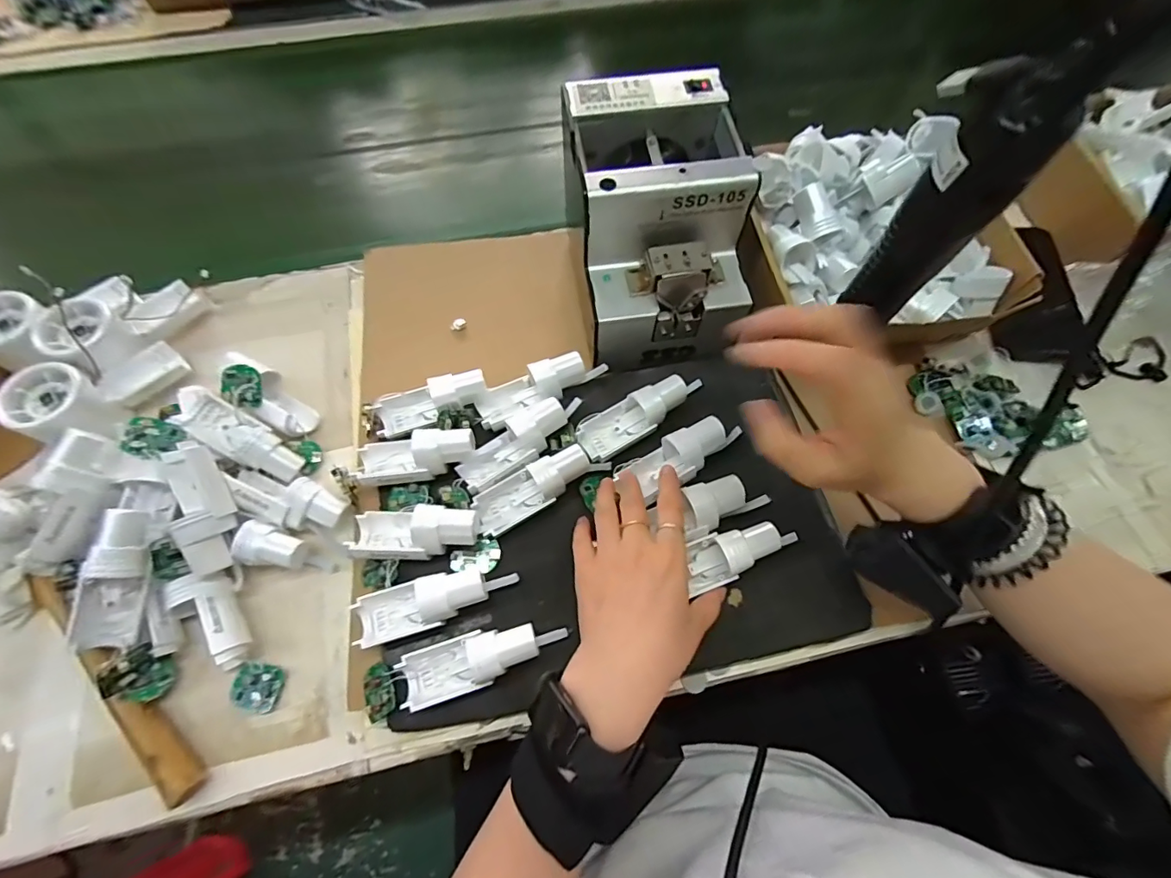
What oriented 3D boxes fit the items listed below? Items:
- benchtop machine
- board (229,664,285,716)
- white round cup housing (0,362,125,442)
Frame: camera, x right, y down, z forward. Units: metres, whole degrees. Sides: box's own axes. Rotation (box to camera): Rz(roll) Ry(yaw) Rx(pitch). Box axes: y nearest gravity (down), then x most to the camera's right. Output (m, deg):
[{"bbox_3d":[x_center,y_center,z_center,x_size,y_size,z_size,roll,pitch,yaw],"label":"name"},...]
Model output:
[{"bbox_3d":[0.053,-0.172,0.410,0.134,0.135,0.183,-10,66,-5],"label":"benchtop machine"},{"bbox_3d":[-0.229,0.173,0.345,0.032,0.008,0.030,0,66,-1],"label":"board"},{"bbox_3d":[-0.421,-0.025,0.400,0.059,0.047,0.057,22,67,9],"label":"white round cup housing"}]

